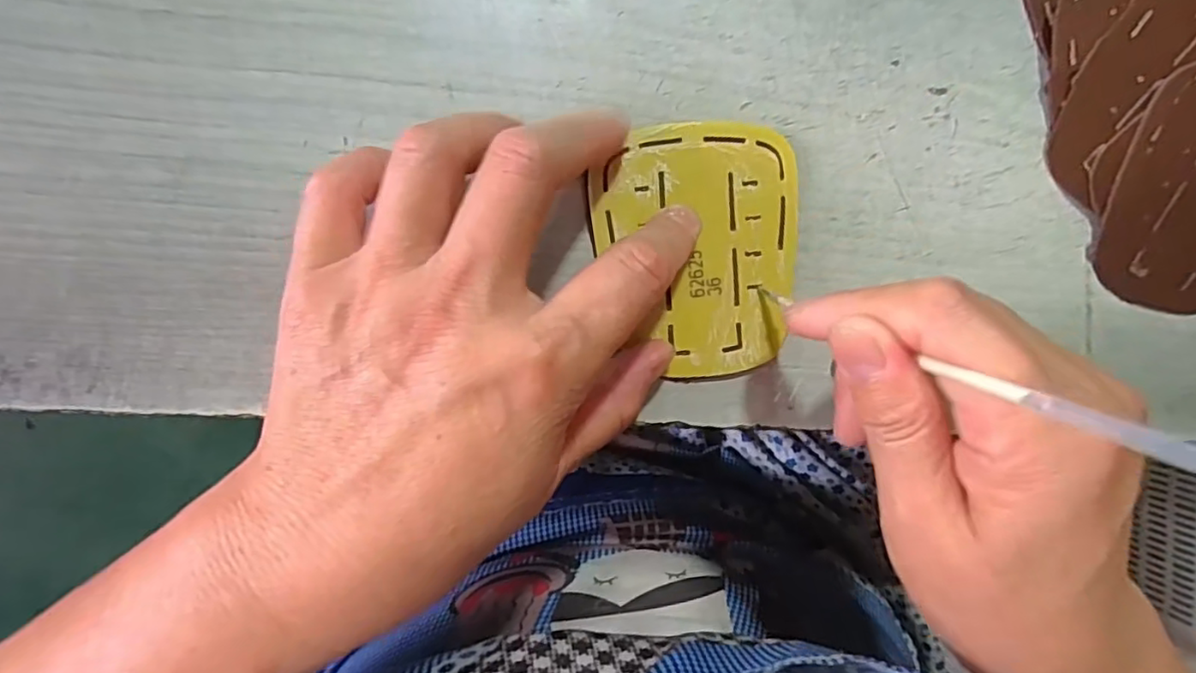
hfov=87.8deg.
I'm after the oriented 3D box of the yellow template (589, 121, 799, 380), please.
[{"bbox_3d":[0.035,-0.029,0.213,0.070,0.004,0.085,-4,95,-8],"label":"yellow template"}]

